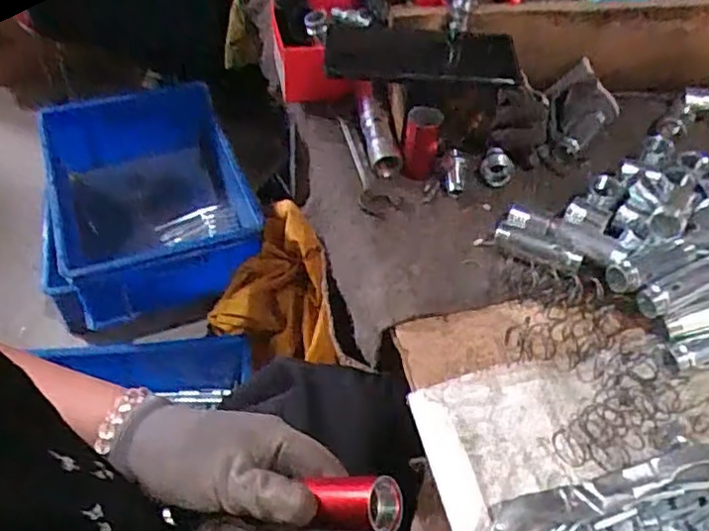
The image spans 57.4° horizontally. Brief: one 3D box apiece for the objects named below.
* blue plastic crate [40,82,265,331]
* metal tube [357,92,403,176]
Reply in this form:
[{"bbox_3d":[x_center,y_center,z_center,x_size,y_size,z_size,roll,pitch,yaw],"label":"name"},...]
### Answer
[{"bbox_3d":[-0.354,-0.103,1.096,0.326,0.186,0.409,-15,52,-15],"label":"blue plastic crate"},{"bbox_3d":[0.021,-0.118,0.580,0.028,0.025,0.068,-14,82,-14],"label":"metal tube"}]

